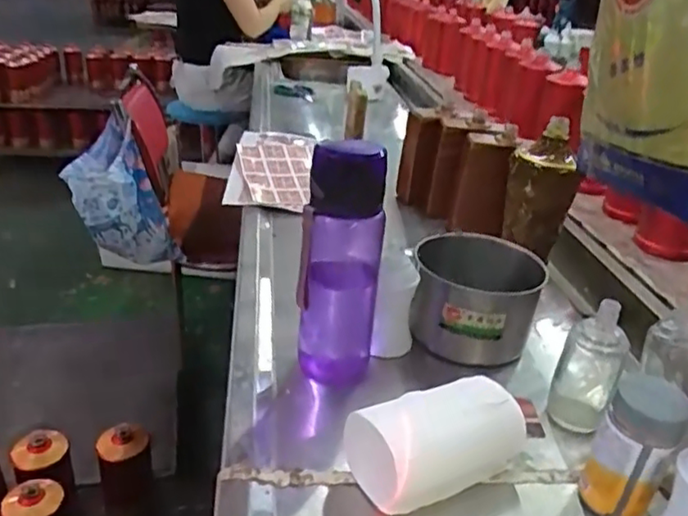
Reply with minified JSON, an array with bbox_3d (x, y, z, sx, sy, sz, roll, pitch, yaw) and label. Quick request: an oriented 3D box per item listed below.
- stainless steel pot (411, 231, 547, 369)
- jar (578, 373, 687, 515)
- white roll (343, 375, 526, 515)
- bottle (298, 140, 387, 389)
[{"bbox_3d":[0.141,0.047,0.681,0.131,0.097,0.110,4,26,1],"label":"stainless steel pot"},{"bbox_3d":[0.218,0.144,0.481,0.053,0.104,0.047,19,31,29],"label":"jar"},{"bbox_3d":[0.075,0.150,0.507,0.142,0.066,0.066,-11,30,-27],"label":"white roll"},{"bbox_3d":[-0.003,0.014,0.583,0.074,0.233,0.058,4,27,2],"label":"bottle"}]

